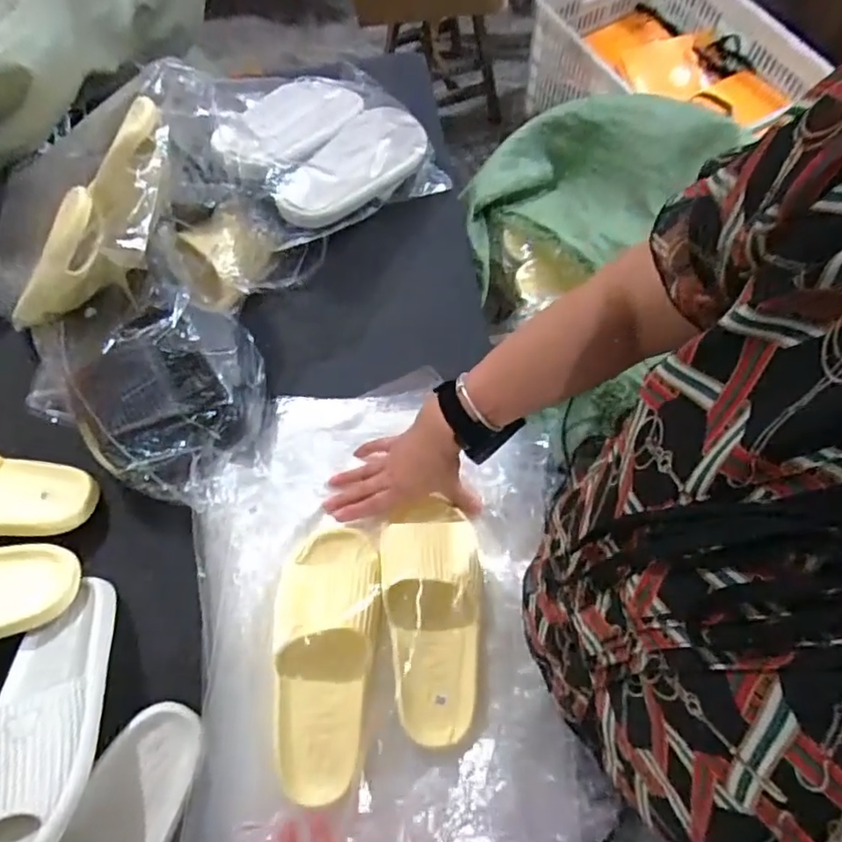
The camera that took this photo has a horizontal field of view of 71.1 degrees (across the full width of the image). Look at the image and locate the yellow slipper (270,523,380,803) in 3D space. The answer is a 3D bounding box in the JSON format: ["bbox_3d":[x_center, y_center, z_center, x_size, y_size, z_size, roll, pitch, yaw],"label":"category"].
[{"bbox_3d":[-0.092,0.219,0.556,0.094,0.067,0.240,2,71,2],"label":"yellow slipper"}]

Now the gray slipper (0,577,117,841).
[{"bbox_3d":[-0.335,0.257,0.512,0.114,0.067,0.281,-11,35,-3],"label":"gray slipper"}]

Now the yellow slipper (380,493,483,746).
[{"bbox_3d":[0.012,0.183,0.571,0.095,0.058,0.225,-3,67,0],"label":"yellow slipper"}]

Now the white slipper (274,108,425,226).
[{"bbox_3d":[-0.078,-0.342,0.771,0.107,0.065,0.269,28,56,12],"label":"white slipper"}]

